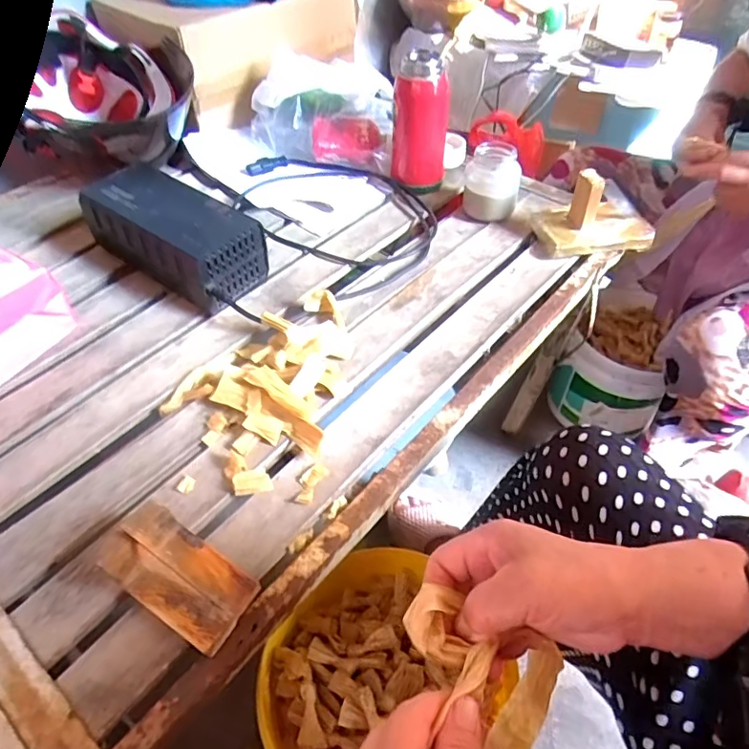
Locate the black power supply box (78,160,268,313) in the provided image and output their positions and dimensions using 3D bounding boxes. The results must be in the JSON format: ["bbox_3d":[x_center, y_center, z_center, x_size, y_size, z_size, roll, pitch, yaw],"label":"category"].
[{"bbox_3d":[-0.247,-0.174,0.678,0.205,0.103,0.107,30,56,23],"label":"black power supply box"}]

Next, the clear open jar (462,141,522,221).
[{"bbox_3d":[0.170,-0.273,0.771,0.076,0.091,0.060,11,50,9],"label":"clear open jar"}]

